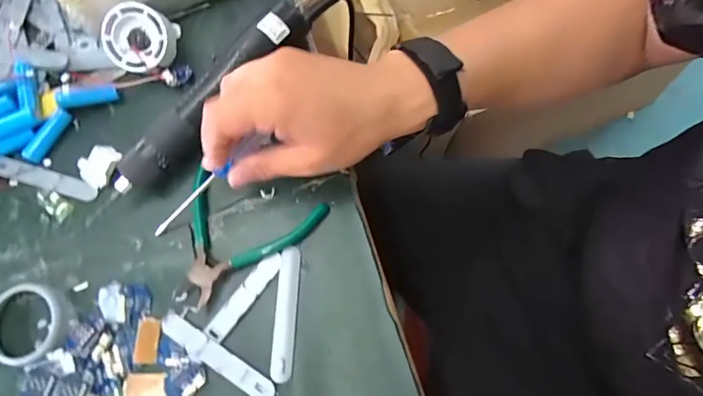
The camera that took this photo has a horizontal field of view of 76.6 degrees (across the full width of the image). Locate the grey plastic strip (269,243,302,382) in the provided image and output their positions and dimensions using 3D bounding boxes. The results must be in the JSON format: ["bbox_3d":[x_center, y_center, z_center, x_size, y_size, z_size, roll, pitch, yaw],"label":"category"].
[{"bbox_3d":[-0.049,0.083,0.327,0.016,0.005,0.095,2,73,3],"label":"grey plastic strip"}]

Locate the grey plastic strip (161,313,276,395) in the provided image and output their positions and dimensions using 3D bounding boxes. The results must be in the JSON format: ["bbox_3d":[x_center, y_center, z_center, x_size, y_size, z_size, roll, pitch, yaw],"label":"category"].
[{"bbox_3d":[-0.097,0.114,0.319,0.097,0.004,0.017,30,77,10],"label":"grey plastic strip"}]

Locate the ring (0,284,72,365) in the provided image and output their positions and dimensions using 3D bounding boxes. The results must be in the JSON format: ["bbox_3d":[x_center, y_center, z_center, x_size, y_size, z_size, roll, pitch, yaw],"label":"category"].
[{"bbox_3d":[-0.240,0.093,0.328,0.053,0.013,0.056,-1,73,2],"label":"ring"}]

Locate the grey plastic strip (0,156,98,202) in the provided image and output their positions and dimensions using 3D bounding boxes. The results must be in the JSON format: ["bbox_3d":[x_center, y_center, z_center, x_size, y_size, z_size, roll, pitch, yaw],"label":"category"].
[{"bbox_3d":[-0.256,-0.016,0.370,0.096,0.005,0.017,15,74,7],"label":"grey plastic strip"}]

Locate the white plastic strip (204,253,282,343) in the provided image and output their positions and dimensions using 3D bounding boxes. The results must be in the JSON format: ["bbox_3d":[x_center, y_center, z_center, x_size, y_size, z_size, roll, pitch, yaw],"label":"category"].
[{"bbox_3d":[-0.079,0.072,0.332,0.015,0.004,0.075,36,78,12],"label":"white plastic strip"}]

